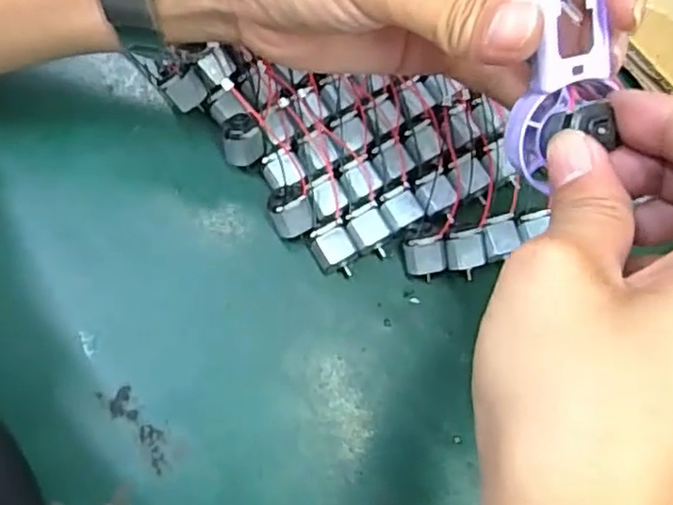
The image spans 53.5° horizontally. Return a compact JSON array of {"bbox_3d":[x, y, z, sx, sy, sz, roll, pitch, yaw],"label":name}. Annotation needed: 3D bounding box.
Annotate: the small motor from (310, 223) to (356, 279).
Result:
[{"bbox_3d":[-0.001,0.001,0.334,0.018,0.019,0.023,-23,75,-12],"label":"small motor"}]

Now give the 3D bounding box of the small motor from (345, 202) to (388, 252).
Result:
[{"bbox_3d":[0.015,-0.011,0.337,0.018,0.015,0.023,-26,76,-12],"label":"small motor"}]

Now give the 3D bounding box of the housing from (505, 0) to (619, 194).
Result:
[{"bbox_3d":[0.070,-0.061,0.208,0.030,0.086,0.009,-3,30,-2],"label":"housing"}]

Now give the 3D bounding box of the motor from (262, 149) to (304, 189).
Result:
[{"bbox_3d":[-0.028,-0.040,0.343,0.017,0.017,0.018,-23,75,-11],"label":"motor"}]

